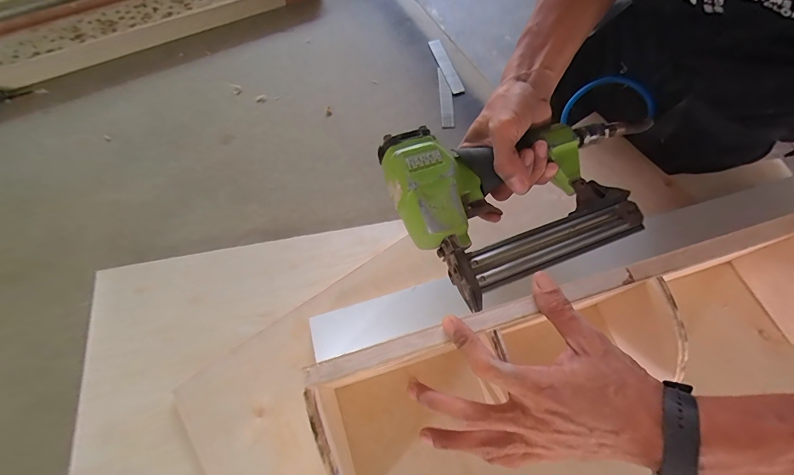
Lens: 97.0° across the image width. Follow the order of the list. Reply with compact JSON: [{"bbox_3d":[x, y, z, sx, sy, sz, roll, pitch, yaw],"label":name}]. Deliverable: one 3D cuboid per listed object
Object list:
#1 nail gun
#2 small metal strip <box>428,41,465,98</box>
[{"bbox_3d":[0.109,-0.048,0.331,0.215,0.057,0.160,-23,69,-9],"label":"nail gun"},{"bbox_3d":[0.078,-0.273,0.557,0.022,0.004,0.125,-14,67,-7],"label":"small metal strip"}]

